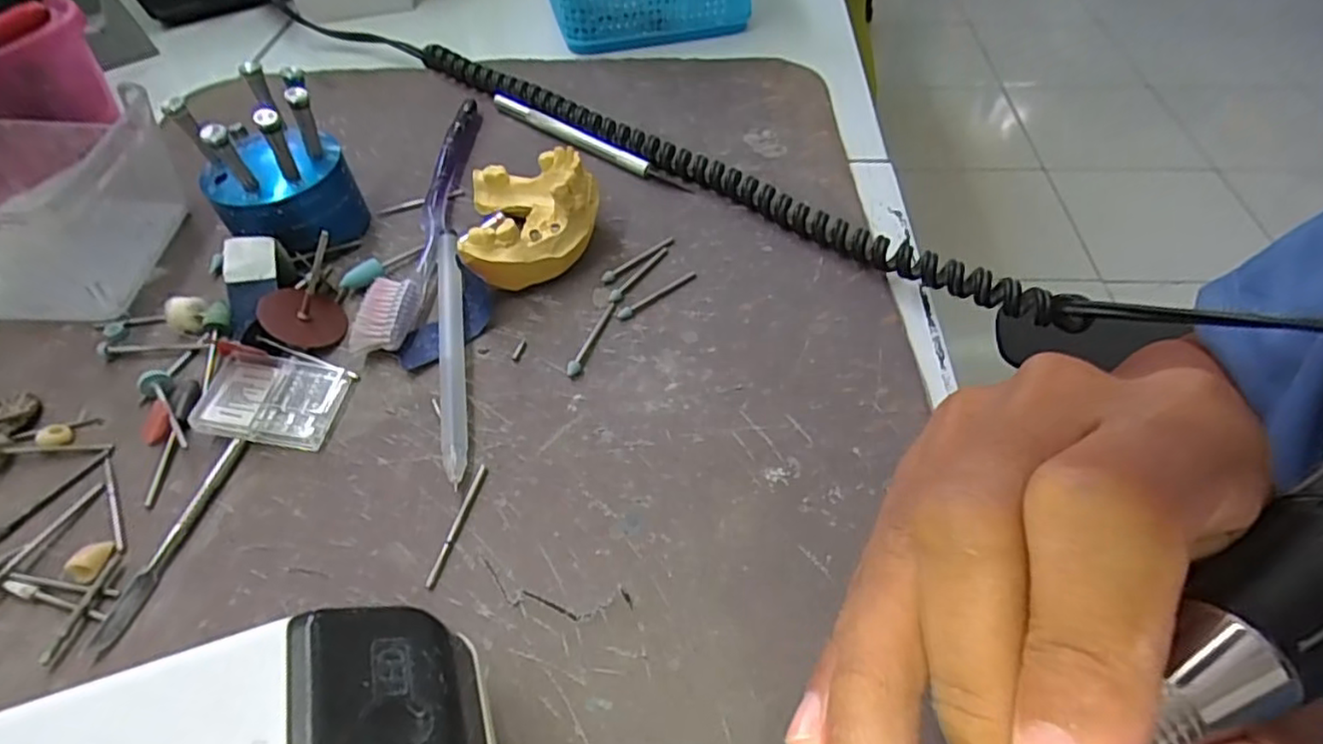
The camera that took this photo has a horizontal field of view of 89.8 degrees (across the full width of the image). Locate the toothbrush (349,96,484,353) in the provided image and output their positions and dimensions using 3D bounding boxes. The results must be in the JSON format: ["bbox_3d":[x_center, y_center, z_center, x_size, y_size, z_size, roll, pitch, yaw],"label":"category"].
[{"bbox_3d":[-0.109,-0.080,0.319,0.020,0.013,0.184,0,51,2],"label":"toothbrush"}]

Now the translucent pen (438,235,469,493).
[{"bbox_3d":[-0.083,-0.011,0.263,0.009,0.013,0.123,-10,52,-6],"label":"translucent pen"}]

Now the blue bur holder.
[{"bbox_3d":[-0.169,-0.089,0.291,0.058,0.070,0.054,-1,51,1],"label":"blue bur holder"}]

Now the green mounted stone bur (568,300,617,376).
[{"bbox_3d":[-0.028,-0.014,0.269,0.005,0.004,0.042,16,53,14],"label":"green mounted stone bur"}]

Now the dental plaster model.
[{"bbox_3d":[-0.057,-0.070,0.294,0.058,0.036,0.072,-7,51,-4],"label":"dental plaster model"}]

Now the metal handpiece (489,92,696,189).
[{"bbox_3d":[-0.042,-0.126,0.357,0.135,0.009,0.009,33,59,24],"label":"metal handpiece"}]

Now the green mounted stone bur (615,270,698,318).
[{"bbox_3d":[-0.001,-0.034,0.284,0.042,0.004,0.005,-33,58,-23],"label":"green mounted stone bur"}]

